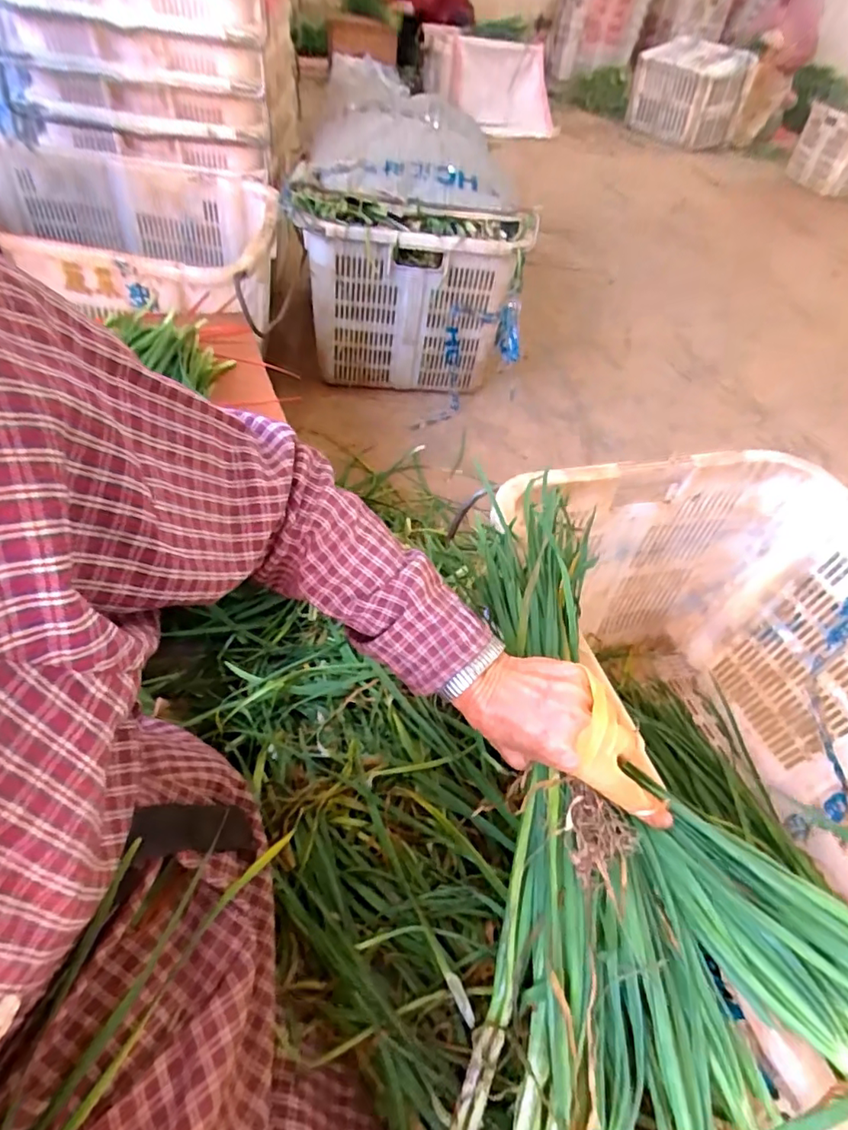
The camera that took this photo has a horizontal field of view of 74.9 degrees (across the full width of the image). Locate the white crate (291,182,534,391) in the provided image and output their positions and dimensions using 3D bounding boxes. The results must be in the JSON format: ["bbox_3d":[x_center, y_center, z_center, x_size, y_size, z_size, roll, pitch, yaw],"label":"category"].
[{"bbox_3d":[-0.037,-0.726,1.302,0.437,0.485,0.578,2,50,-8],"label":"white crate"}]

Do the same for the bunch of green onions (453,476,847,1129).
[{"bbox_3d":[0.164,0.158,0.404,0.246,0.118,0.468,7,49,0],"label":"bunch of green onions"}]

